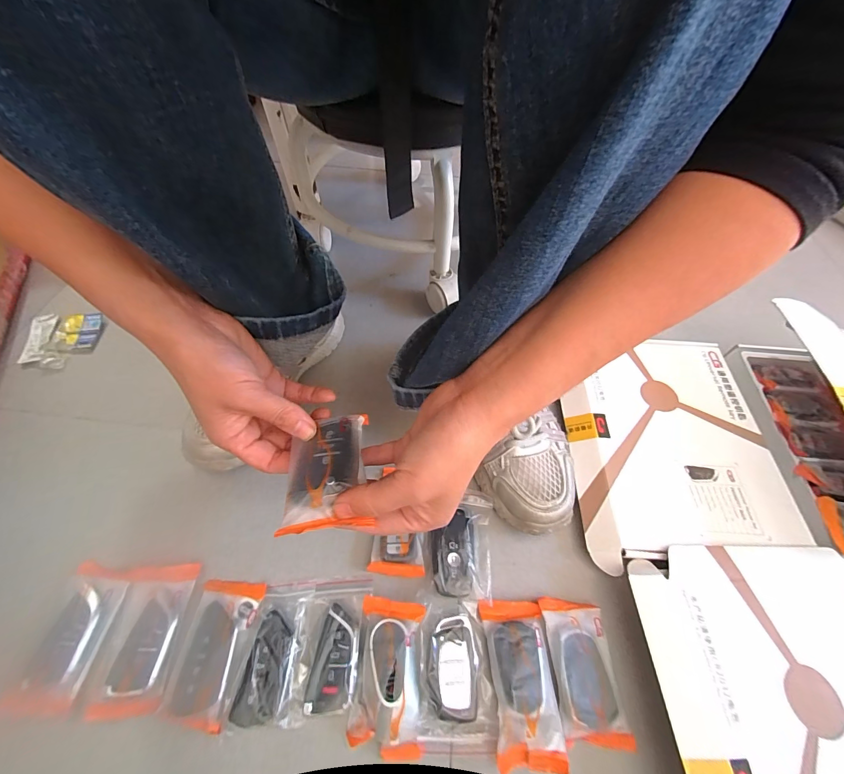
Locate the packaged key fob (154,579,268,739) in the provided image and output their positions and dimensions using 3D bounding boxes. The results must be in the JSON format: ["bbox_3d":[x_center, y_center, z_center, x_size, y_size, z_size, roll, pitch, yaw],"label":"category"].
[{"bbox_3d":[-0.170,0.215,0.292,0.054,0.014,0.096,4,57,1],"label":"packaged key fob"}]

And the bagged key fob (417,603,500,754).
[{"bbox_3d":[0.028,0.230,0.288,0.059,0.016,0.095,2,57,-1],"label":"bagged key fob"}]

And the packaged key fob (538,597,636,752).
[{"bbox_3d":[0.130,0.227,0.288,0.050,0.012,0.093,0,57,-2],"label":"packaged key fob"}]

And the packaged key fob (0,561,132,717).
[{"bbox_3d":[-0.290,0.207,0.299,0.057,0.018,0.100,4,57,1],"label":"packaged key fob"}]

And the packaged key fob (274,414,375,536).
[{"bbox_3d":[-0.063,0.053,0.237,0.047,0.018,0.084,-12,41,2],"label":"packaged key fob"}]

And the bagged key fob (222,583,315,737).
[{"bbox_3d":[-0.123,0.216,0.290,0.057,0.017,0.094,-3,57,-4],"label":"bagged key fob"}]

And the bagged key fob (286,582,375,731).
[{"bbox_3d":[-0.076,0.211,0.292,0.056,0.012,0.092,-1,57,-3],"label":"bagged key fob"}]

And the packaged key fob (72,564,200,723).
[{"bbox_3d":[-0.234,0.208,0.297,0.060,0.018,0.104,-1,57,-3],"label":"packaged key fob"}]

